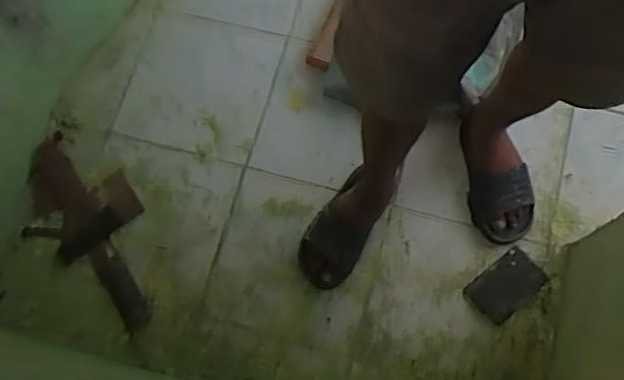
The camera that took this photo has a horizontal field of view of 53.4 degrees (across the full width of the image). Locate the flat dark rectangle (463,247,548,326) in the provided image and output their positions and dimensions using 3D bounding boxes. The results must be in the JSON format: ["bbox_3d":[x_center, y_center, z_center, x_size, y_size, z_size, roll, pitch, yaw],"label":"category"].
[{"bbox_3d":[0.362,0.179,1.157,0.140,0.009,0.090,-38,74,-6],"label":"flat dark rectangle"}]

